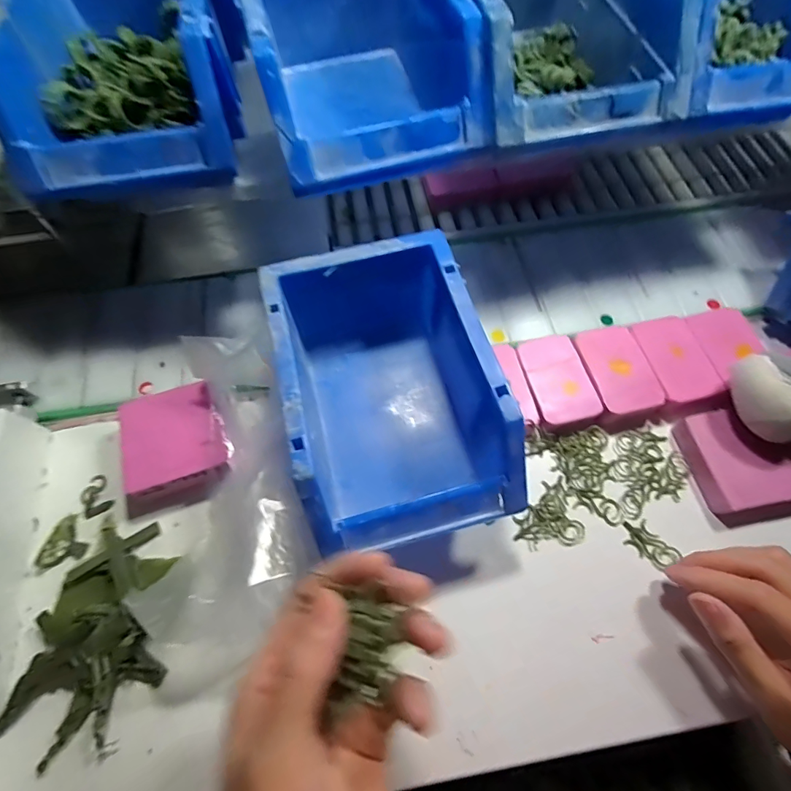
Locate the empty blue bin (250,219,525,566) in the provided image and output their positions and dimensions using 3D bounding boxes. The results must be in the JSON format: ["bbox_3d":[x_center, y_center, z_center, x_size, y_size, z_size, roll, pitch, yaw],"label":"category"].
[{"bbox_3d":[-0.003,0.003,0.278,0.119,0.103,0.176,-14,65,-5],"label":"empty blue bin"}]

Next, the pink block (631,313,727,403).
[{"bbox_3d":[0.217,-0.027,0.327,0.046,0.019,0.071,-12,64,-4],"label":"pink block"}]

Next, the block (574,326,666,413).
[{"bbox_3d":[0.171,-0.019,0.326,0.045,0.016,0.070,-13,65,-4],"label":"block"}]

